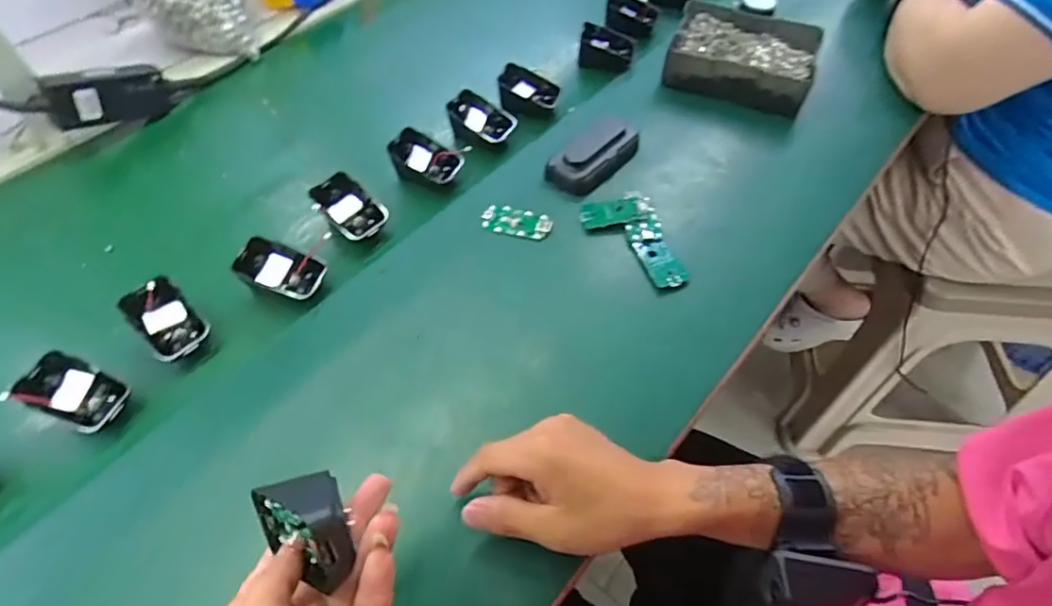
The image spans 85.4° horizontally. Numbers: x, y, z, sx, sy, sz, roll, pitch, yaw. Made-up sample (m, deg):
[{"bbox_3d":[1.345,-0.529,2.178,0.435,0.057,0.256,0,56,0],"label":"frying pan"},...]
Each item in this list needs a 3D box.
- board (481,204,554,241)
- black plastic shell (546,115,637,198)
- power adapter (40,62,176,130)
[{"bbox_3d":[-0.009,-0.077,0.533,0.065,0.004,0.033,16,58,12],"label":"board"},{"bbox_3d":[0.071,-0.155,0.569,0.053,0.017,0.111,37,65,23],"label":"black plastic shell"},{"bbox_3d":[-0.452,-0.226,0.622,0.034,0.056,0.115,31,38,20],"label":"power adapter"}]

